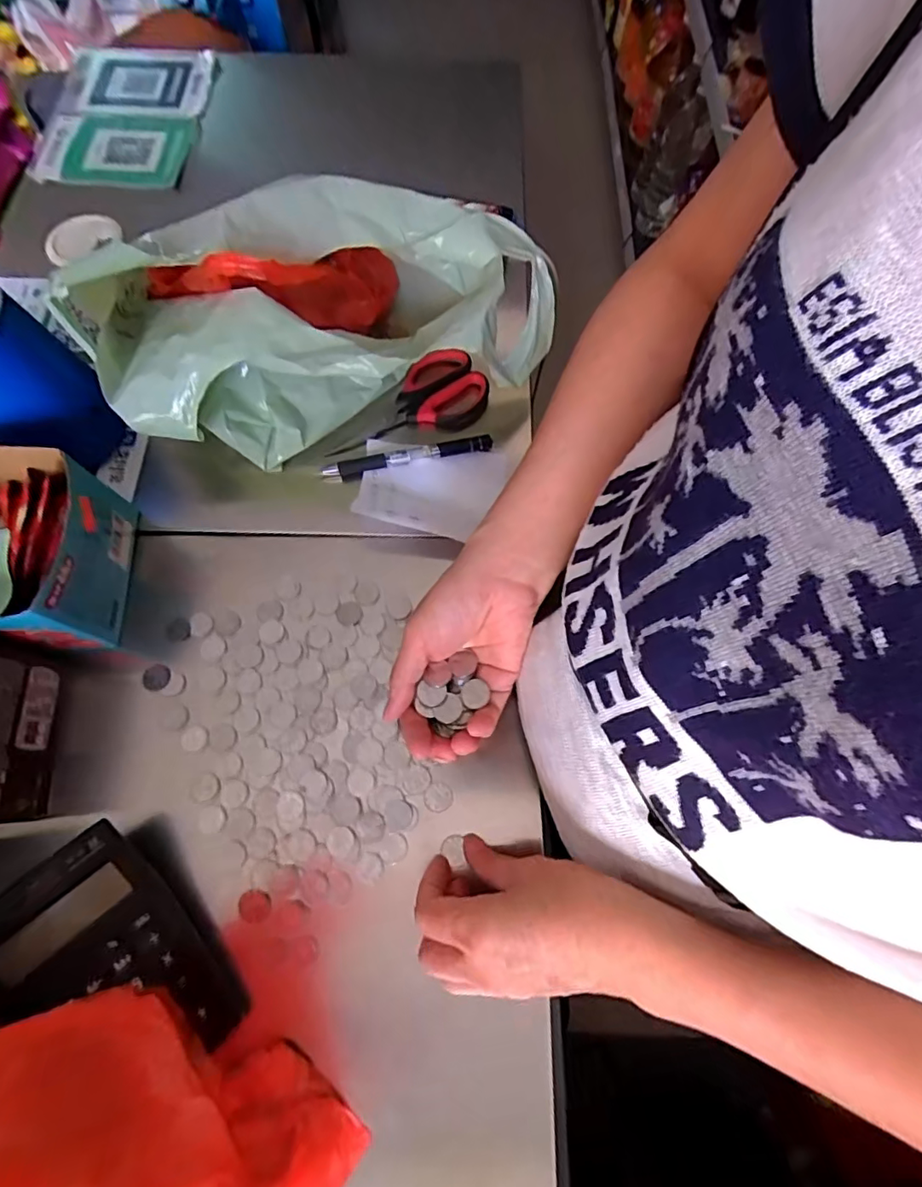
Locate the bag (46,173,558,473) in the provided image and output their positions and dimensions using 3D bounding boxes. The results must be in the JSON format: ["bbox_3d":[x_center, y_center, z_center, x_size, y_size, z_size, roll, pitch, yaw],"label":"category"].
[{"bbox_3d":[-0.100,-0.204,0.398,0.335,0.120,0.169,-6,70,-3],"label":"bag"}]

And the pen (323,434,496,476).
[{"bbox_3d":[-0.042,-0.107,0.416,0.132,0.013,0.009,-10,70,-5],"label":"pen"}]

